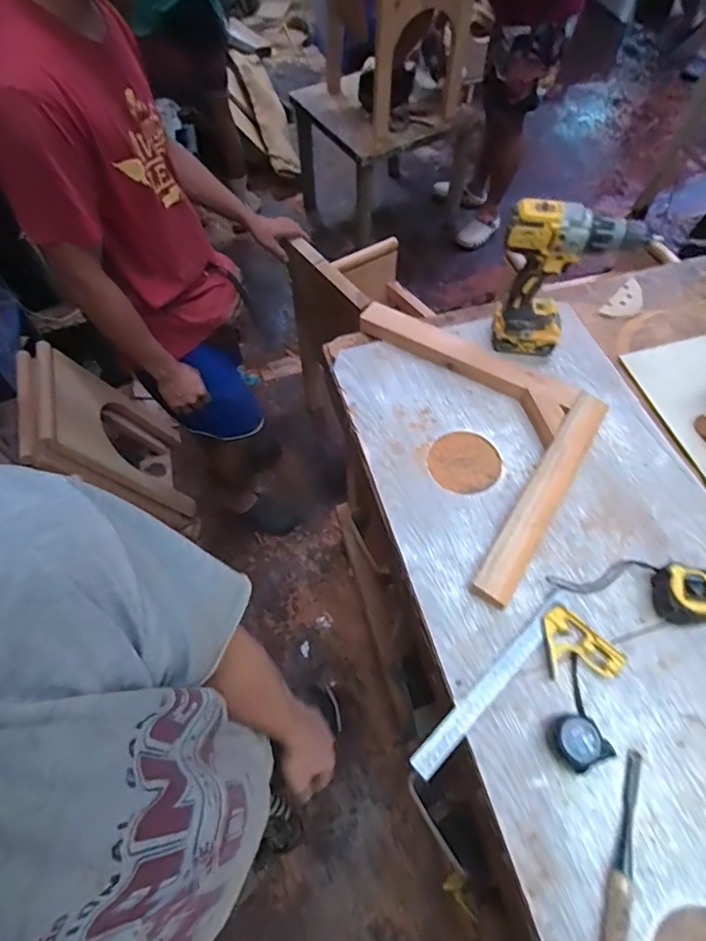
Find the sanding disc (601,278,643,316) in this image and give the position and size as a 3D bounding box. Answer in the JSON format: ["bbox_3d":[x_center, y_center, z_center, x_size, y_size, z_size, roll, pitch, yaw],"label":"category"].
[{"bbox_3d":[0.545,-0.336,1.019,0.058,0.008,0.119,40,70,19],"label":"sanding disc"}]

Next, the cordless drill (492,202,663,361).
[{"bbox_3d":[0.330,-0.303,0.846,0.209,0.247,0.075,11,61,5],"label":"cordless drill"}]

